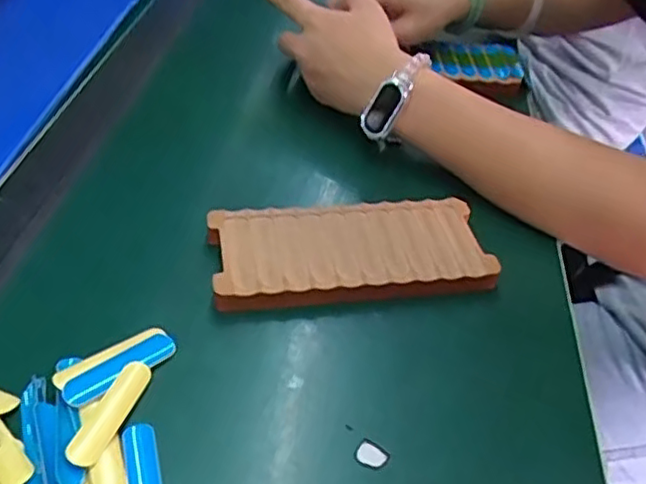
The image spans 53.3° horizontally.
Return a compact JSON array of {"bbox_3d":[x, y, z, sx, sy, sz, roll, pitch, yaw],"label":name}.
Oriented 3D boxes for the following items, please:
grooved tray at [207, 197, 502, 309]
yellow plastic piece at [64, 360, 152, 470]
[{"bbox_3d":[0.017,0.007,0.412,0.171,0.020,0.078,-3,44,-11],"label":"grooved tray"},{"bbox_3d":[-0.104,0.082,0.315,0.016,0.004,0.060,15,43,7],"label":"yellow plastic piece"}]

